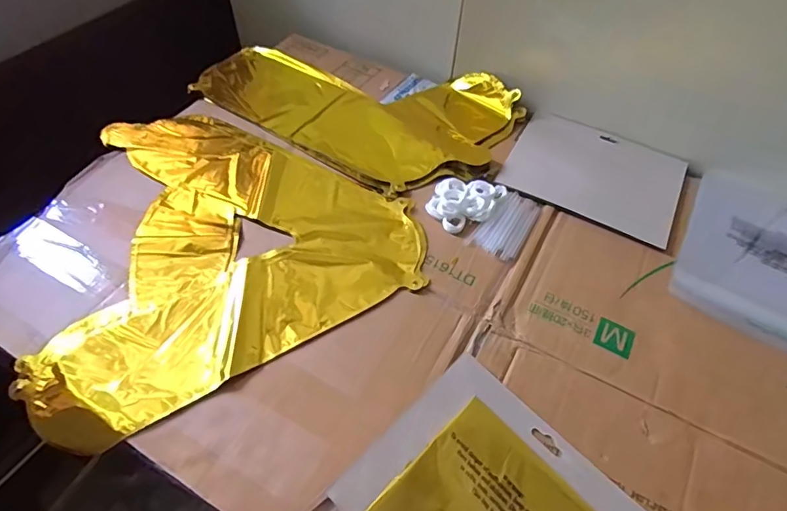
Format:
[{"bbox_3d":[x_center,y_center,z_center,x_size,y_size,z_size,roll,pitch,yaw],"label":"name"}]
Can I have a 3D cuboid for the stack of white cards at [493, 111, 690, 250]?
[{"bbox_3d":[0.244,-0.102,0.584,0.196,0.007,0.163,24,55,14],"label":"stack of white cards"}]

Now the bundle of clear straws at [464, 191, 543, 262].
[{"bbox_3d":[0.123,-0.035,0.519,0.050,0.011,0.091,28,56,17],"label":"bundle of clear straws"}]

